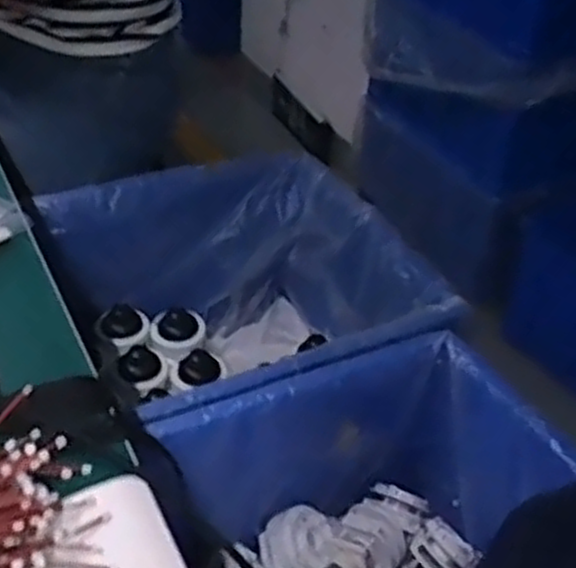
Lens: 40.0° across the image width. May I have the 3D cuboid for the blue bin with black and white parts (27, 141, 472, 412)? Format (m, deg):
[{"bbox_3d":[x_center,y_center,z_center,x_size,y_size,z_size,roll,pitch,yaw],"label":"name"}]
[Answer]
[{"bbox_3d":[-0.065,0.067,1.012,0.390,0.275,0.405,-16,42,-25],"label":"blue bin with black and white parts"}]

